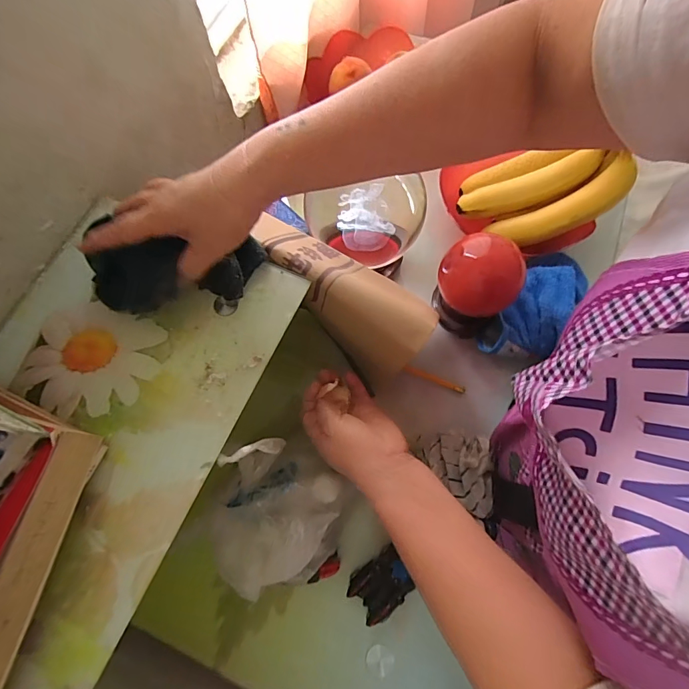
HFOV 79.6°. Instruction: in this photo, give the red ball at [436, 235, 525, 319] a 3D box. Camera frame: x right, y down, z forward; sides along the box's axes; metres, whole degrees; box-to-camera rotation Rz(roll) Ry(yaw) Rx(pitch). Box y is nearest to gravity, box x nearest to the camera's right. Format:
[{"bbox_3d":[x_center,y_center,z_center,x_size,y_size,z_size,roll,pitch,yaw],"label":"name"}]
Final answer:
[{"bbox_3d":[0.157,-0.076,0.484,0.088,0.076,0.081,0,72,-1],"label":"red ball"}]

